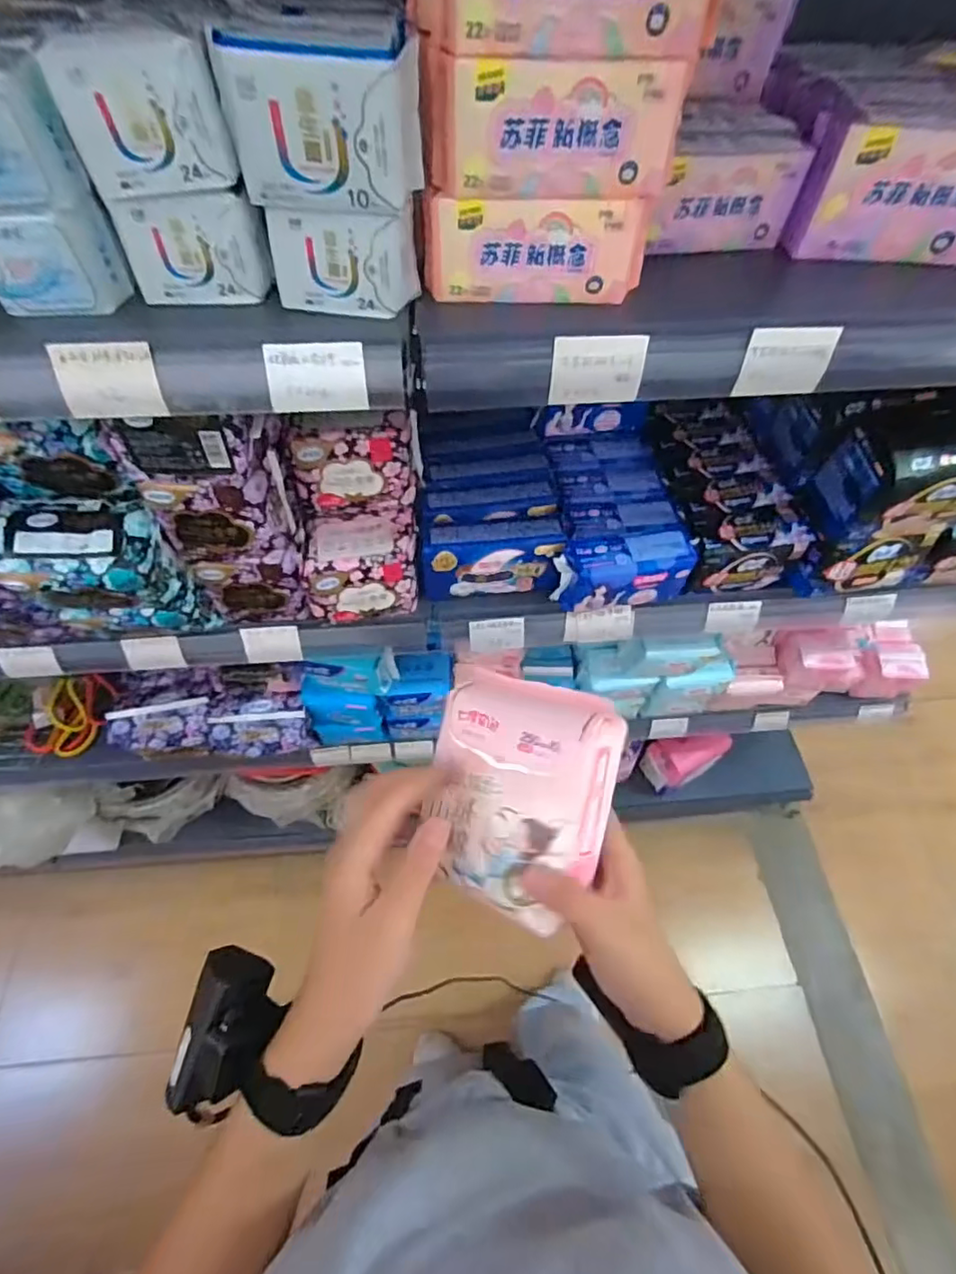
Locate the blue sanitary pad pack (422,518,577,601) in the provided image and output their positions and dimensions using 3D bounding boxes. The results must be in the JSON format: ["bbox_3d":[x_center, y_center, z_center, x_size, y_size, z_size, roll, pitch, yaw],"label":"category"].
[{"bbox_3d":[0.024,-0.093,0.691,0.173,0.099,0.064,2,57,-1],"label":"blue sanitary pad pack"}]

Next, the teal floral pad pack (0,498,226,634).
[{"bbox_3d":[-0.385,-0.056,0.593,0.149,0.171,0.089,0,57,-2],"label":"teal floral pad pack"}]

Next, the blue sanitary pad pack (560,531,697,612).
[{"bbox_3d":[0.176,-0.076,0.674,0.145,0.086,0.058,-5,58,-5],"label":"blue sanitary pad pack"}]

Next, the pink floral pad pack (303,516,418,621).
[{"bbox_3d":[-0.138,-0.082,0.675,0.126,0.099,0.083,-6,58,-6],"label":"pink floral pad pack"}]

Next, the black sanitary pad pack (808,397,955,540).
[{"bbox_3d":[0.460,-0.175,0.600,0.137,0.123,0.100,-2,57,-3],"label":"black sanitary pad pack"}]

